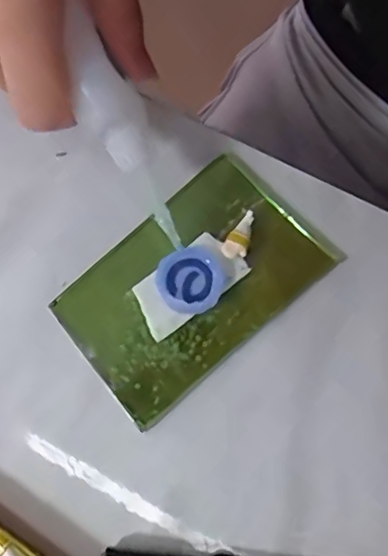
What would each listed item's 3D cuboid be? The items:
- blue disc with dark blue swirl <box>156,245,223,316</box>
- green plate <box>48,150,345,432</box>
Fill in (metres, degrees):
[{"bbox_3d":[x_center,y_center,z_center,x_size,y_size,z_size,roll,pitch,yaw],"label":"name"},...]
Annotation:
[{"bbox_3d":[-0.001,0.001,0.233,0.027,0.006,0.027,0,74,-1],"label":"blue disc with dark blue swirl"},{"bbox_3d":[-0.001,0.002,0.237,0.104,0.007,0.066,-40,78,-11],"label":"green plate"}]

